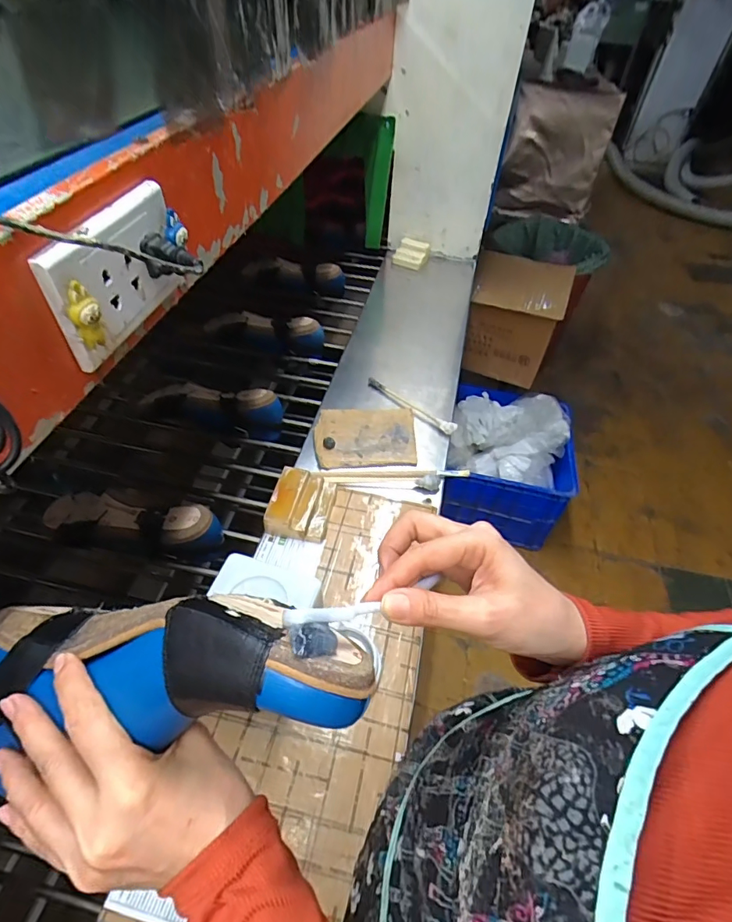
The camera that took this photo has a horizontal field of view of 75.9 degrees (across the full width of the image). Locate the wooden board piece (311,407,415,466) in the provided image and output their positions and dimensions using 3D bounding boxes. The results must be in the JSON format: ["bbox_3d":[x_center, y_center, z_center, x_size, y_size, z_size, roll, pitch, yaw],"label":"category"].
[{"bbox_3d":[-0.001,-0.046,0.789,0.165,0.012,0.131,-2,49,-4],"label":"wooden board piece"}]

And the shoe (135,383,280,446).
[{"bbox_3d":[-0.270,-0.091,0.850,0.232,0.081,0.070,11,49,8],"label":"shoe"}]

